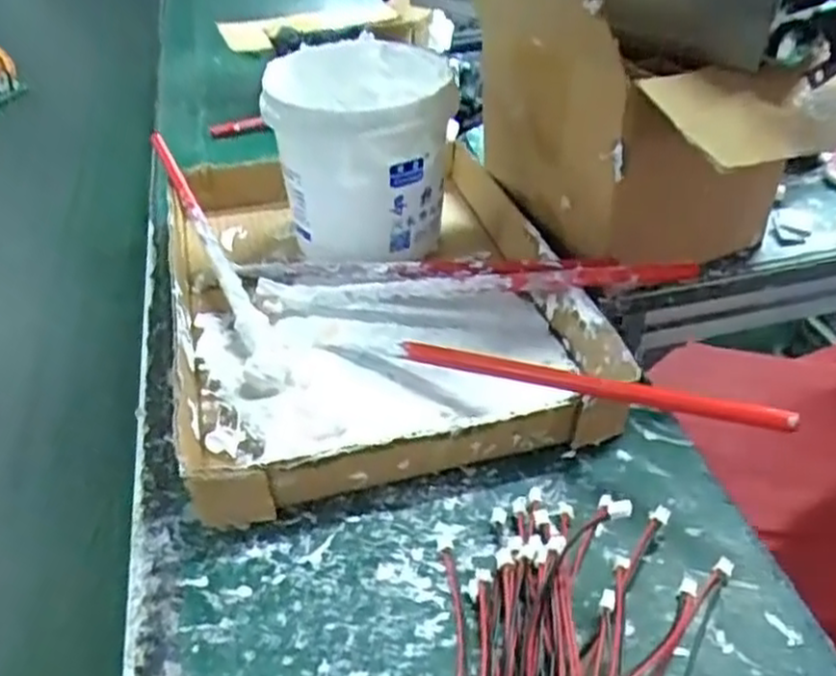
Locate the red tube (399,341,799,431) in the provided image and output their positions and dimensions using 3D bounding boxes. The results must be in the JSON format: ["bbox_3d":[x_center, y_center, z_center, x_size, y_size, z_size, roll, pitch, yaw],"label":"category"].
[{"bbox_3d":[0.075,0.021,0.381,0.202,0.014,0.006,10,39,35],"label":"red tube"}]

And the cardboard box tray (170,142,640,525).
[{"bbox_3d":[-0.033,-0.036,0.494,0.230,0.038,0.321,-12,41,-10],"label":"cardboard box tray"}]

